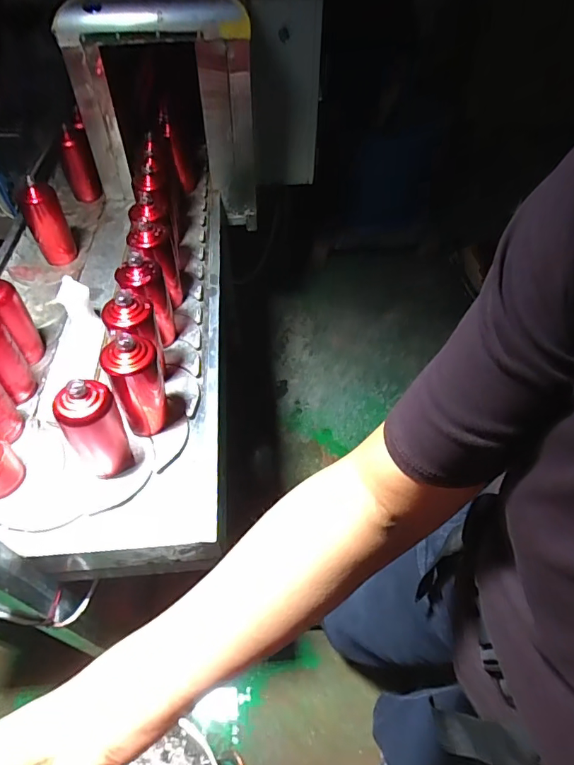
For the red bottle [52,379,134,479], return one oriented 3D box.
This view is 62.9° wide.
[{"bbox_3d":[-0.292,0.071,0.719,0.082,0.191,0.061,-32,56,-25],"label":"red bottle"}]

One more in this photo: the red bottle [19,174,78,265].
[{"bbox_3d":[-0.579,-0.388,1.139,0.088,0.178,0.095,-23,52,-19],"label":"red bottle"}]

